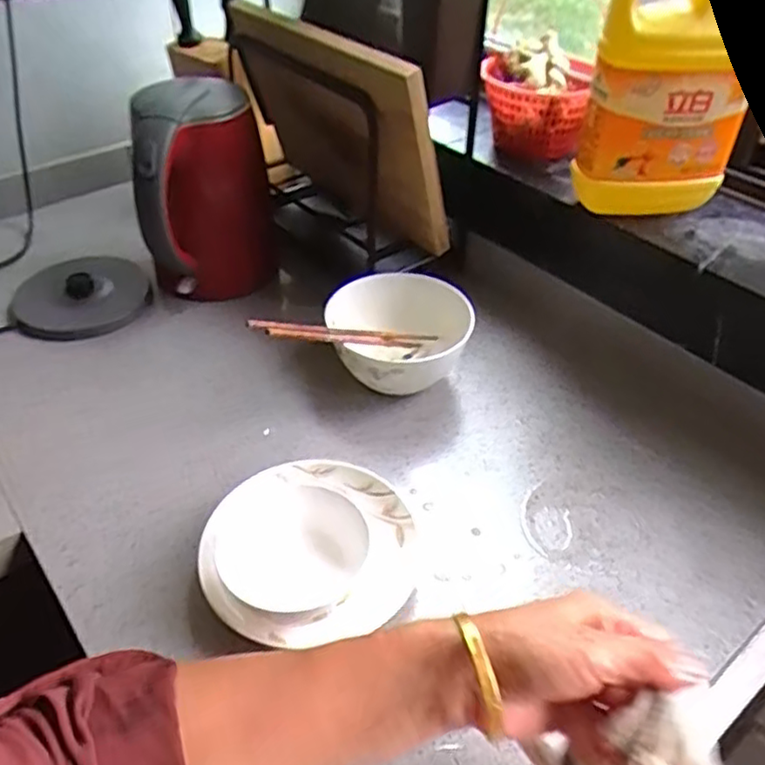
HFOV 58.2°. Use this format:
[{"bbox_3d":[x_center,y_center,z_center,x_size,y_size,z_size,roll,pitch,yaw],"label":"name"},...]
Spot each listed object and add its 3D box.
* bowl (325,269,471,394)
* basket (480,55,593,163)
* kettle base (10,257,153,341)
[{"bbox_3d":[0.025,-0.042,0.751,0.156,0.088,0.156,1,41,-1],"label":"bowl"},{"bbox_3d":[0.186,-0.346,0.866,0.129,0.093,0.120,11,42,11],"label":"basket"},{"bbox_3d":[-0.385,-0.112,0.880,0.167,0.035,0.156,-18,45,-21],"label":"kettle base"}]

